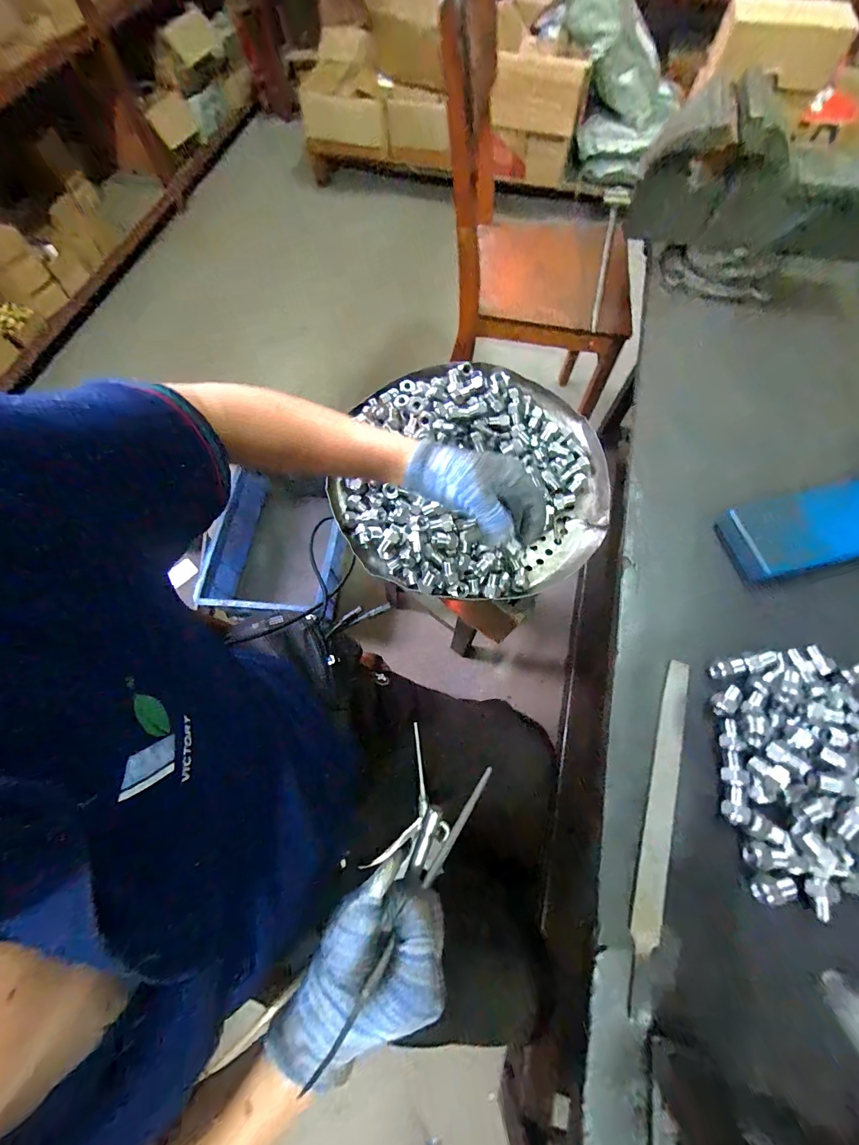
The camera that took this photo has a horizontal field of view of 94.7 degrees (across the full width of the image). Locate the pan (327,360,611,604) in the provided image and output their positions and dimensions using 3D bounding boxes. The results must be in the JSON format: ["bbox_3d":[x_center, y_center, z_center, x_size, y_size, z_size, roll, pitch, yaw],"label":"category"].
[{"bbox_3d":[0.067,-0.142,0.545,0.352,0.079,0.375,0,68,-1],"label":"pan"}]

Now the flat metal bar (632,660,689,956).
[{"bbox_3d":[0.225,0.209,0.381,0.021,0.009,0.254,19,69,7],"label":"flat metal bar"}]

